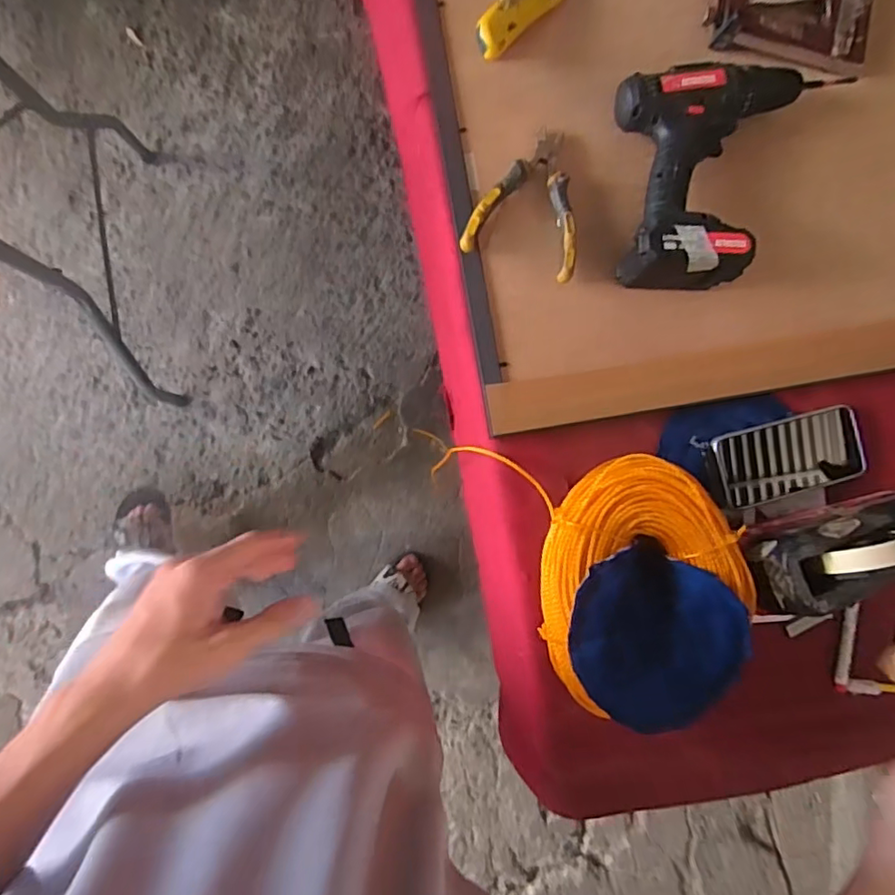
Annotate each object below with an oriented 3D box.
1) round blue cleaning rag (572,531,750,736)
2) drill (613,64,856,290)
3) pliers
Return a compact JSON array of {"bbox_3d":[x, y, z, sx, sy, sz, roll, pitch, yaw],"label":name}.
[{"bbox_3d":[0.172,0.157,0.482,0.133,0.038,0.140,0,88,-4],"label":"round blue cleaning rag"},{"bbox_3d":[0.277,-0.268,0.555,0.220,0.072,0.222,1,88,-4],"label":"drill"},{"bbox_3d":[0.084,-0.246,0.559,0.107,0.025,0.147,17,87,-3],"label":"pliers"}]

